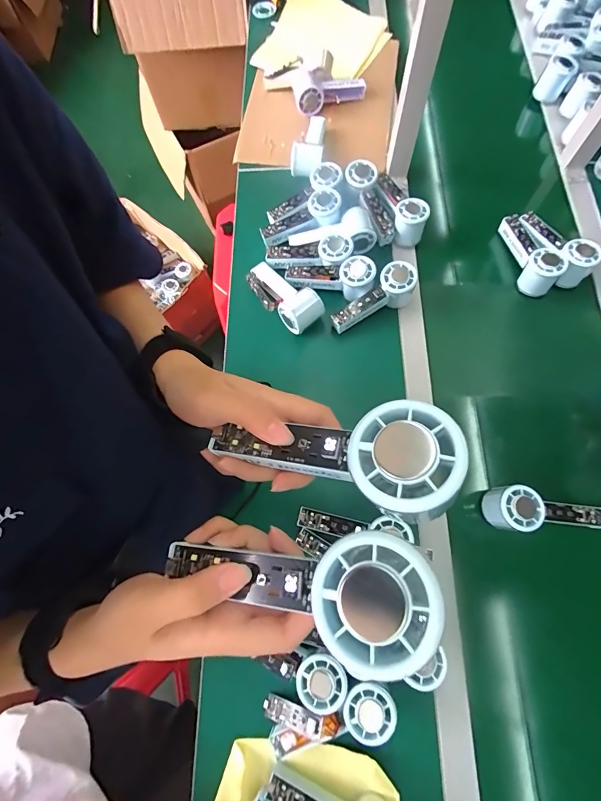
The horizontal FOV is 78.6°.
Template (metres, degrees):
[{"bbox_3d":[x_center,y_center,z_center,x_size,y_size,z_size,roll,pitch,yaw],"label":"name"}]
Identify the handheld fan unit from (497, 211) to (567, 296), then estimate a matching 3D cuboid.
[{"bbox_3d":[0.397,-0.257,0.630,0.052,0.057,0.156,-8,72,0],"label":"handheld fan unit"}]

